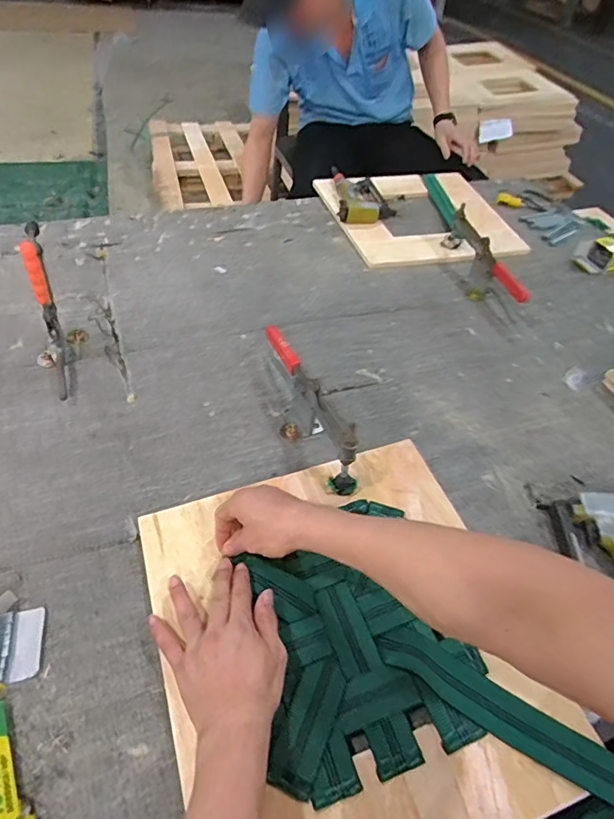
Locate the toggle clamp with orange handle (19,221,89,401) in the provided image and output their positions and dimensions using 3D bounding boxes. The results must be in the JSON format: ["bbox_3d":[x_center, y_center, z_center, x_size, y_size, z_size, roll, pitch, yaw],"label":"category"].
[{"bbox_3d":[-0.388,-0.139,0.732,0.079,0.201,0.167,-14,52,-18],"label":"toggle clamp with orange handle"}]

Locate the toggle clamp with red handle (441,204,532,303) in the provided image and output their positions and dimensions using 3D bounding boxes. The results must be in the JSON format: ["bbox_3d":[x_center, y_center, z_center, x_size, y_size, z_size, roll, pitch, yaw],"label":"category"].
[{"bbox_3d":[0.369,-0.307,1.034,0.049,0.096,0.296,-6,50,-12],"label":"toggle clamp with red handle"}]

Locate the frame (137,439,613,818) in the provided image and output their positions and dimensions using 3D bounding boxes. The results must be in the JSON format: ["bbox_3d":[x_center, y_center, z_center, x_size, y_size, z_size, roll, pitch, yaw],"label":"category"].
[{"bbox_3d":[0.045,0.245,0.548,0.390,0.020,0.427,-13,51,-17],"label":"frame"}]

